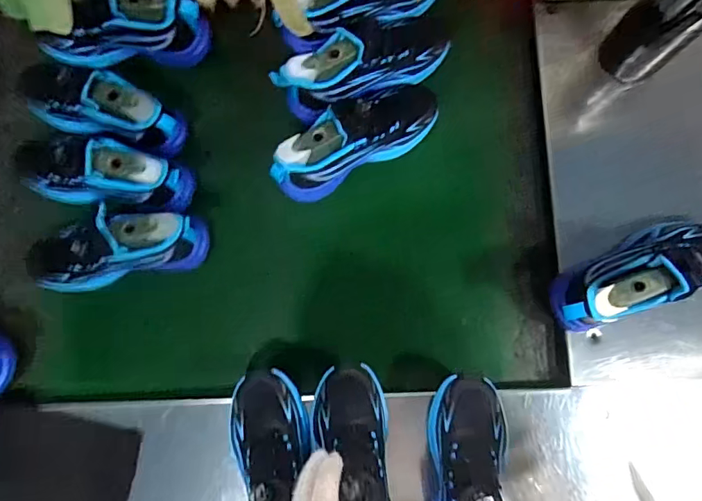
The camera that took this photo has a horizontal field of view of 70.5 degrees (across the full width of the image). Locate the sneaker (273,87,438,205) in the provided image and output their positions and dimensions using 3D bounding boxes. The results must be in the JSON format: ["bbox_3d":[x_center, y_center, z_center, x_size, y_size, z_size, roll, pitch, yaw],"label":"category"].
[{"bbox_3d":[0.013,-0.146,0.645,0.252,0.134,0.081,-31,83,-21],"label":"sneaker"}]

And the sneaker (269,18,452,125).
[{"bbox_3d":[0.021,-0.249,0.644,0.248,0.110,0.078,-26,82,-20],"label":"sneaker"}]

